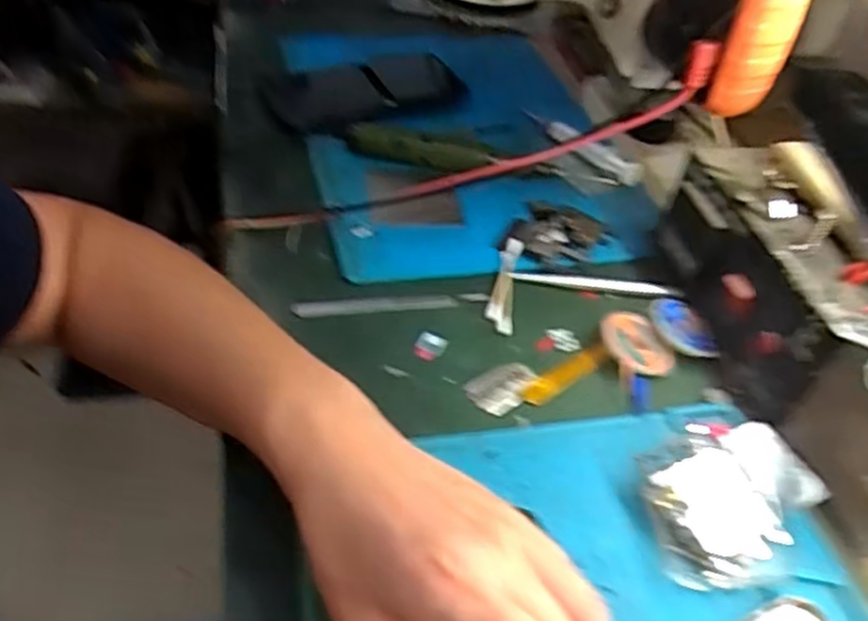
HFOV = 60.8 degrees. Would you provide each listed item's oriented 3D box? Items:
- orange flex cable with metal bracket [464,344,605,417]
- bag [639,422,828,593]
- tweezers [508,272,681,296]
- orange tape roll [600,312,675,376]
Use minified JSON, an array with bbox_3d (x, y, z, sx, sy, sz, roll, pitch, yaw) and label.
[{"bbox_3d":[0.063,0.039,0.423,0.091,0.004,0.030,-13,46,-19],"label":"orange flex cable with metal bracket"},{"bbox_3d":[0.143,0.091,0.357,0.080,0.020,0.075,-3,44,-9],"label":"bag"},{"bbox_3d":[0.104,-0.019,0.486,0.106,0.008,0.015,8,43,2],"label":"tweezers"},{"bbox_3d":[0.121,0.020,0.440,0.035,0.012,0.044,-16,47,-21],"label":"orange tape roll"}]

